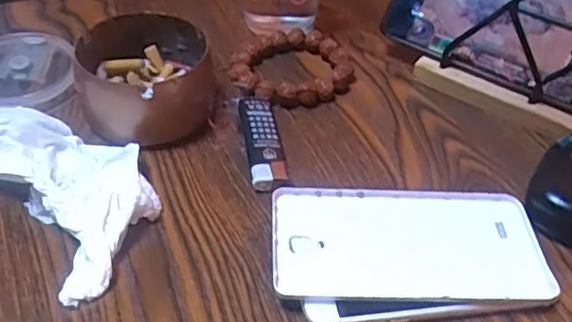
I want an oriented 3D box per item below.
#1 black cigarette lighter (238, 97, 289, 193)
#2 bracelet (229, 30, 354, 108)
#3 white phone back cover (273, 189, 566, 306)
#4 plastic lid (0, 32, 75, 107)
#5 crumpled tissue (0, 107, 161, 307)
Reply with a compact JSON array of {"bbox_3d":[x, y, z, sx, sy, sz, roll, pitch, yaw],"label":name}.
[{"bbox_3d":[-0.015,-0.013,0.382,0.023,0.014,0.083,-4,45,-9],"label":"black cigarette lighter"},{"bbox_3d":[0.005,-0.071,0.442,0.088,0.016,0.078,5,44,0],"label":"bracelet"},{"bbox_3d":[0.067,0.047,0.327,0.145,0.016,0.073,2,44,-3],"label":"white phone back cover"},{"bbox_3d":[-0.183,-0.063,0.417,0.074,0.017,0.078,2,44,-2],"label":"plastic lid"},{"bbox_3d":[-0.124,0.011,0.341,0.073,0.026,0.137,-31,54,-31],"label":"crumpled tissue"}]

